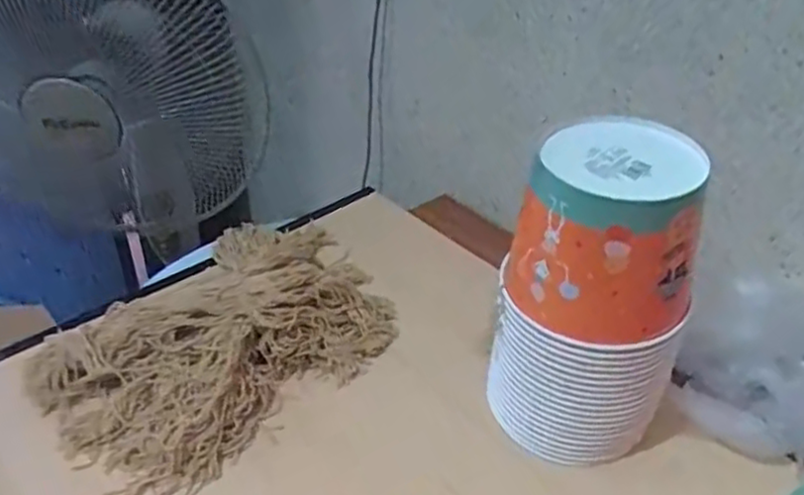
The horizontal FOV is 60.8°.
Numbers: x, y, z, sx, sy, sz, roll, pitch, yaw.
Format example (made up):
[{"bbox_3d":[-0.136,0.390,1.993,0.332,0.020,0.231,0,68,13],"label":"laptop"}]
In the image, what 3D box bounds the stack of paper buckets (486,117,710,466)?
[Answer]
[{"bbox_3d":[0.172,0.049,0.625,0.156,0.280,0.145,16,37,20],"label":"stack of paper buckets"}]

